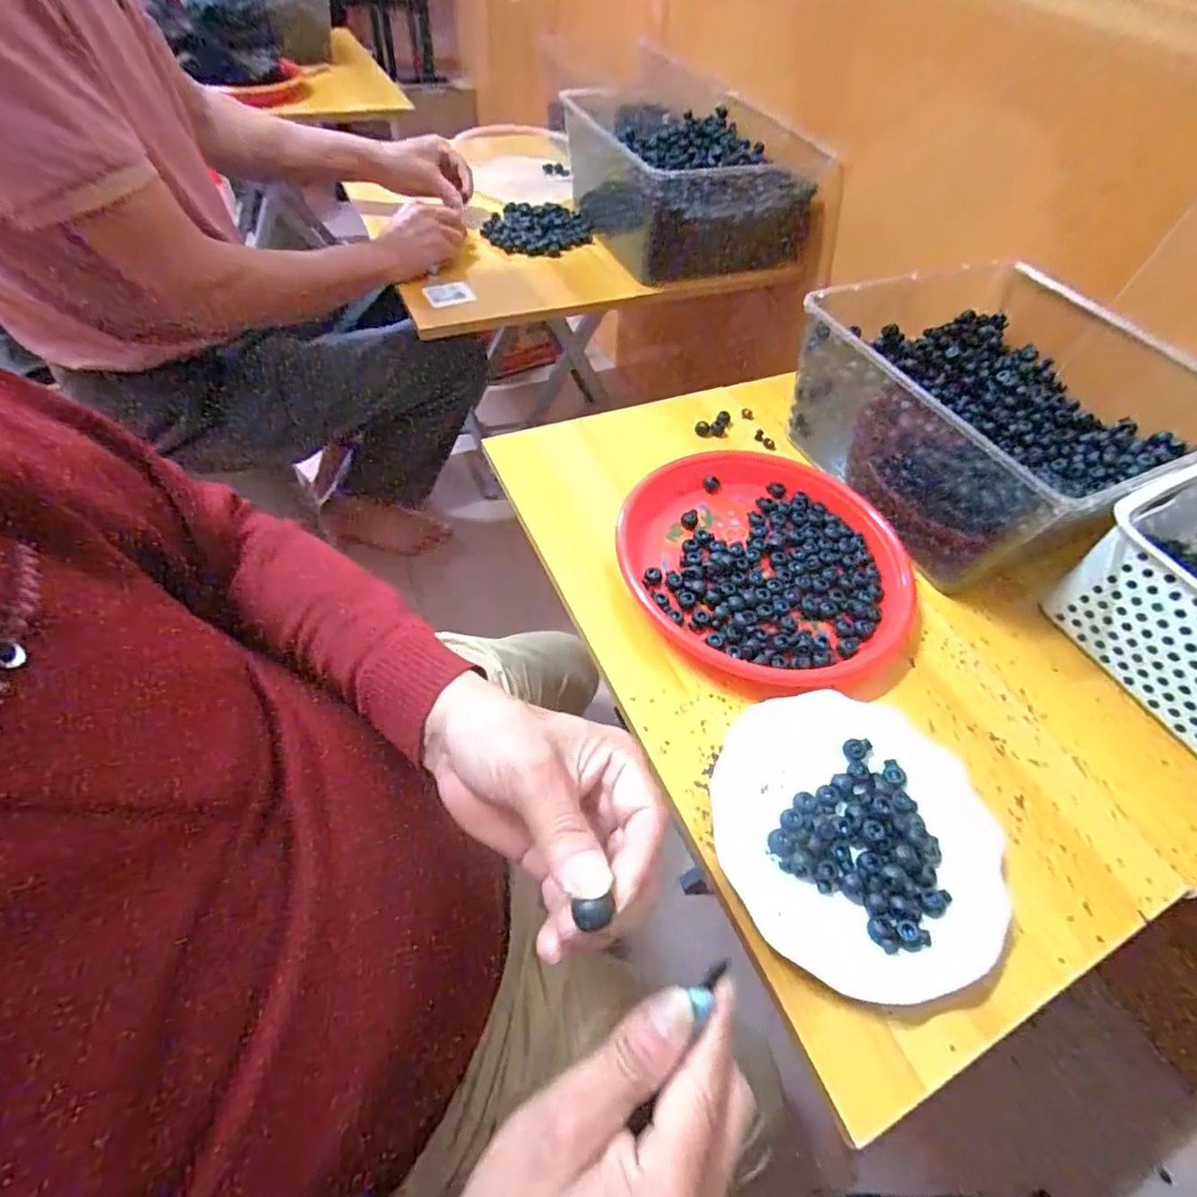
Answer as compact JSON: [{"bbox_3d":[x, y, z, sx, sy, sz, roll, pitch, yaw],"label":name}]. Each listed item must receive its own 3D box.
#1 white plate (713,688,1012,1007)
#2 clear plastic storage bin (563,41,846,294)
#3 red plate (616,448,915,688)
[{"bbox_3d":[0.170,0.154,0.386,0.176,0.028,0.180,2,55,-3],"label":"white plate"},{"bbox_3d":[0.118,-0.690,0.952,0.319,0.151,0.441,-20,59,-18],"label":"clear plastic storage bin"},{"bbox_3d":[0.149,-0.037,0.511,0.243,0.041,0.246,2,55,-3],"label":"red plate"}]

